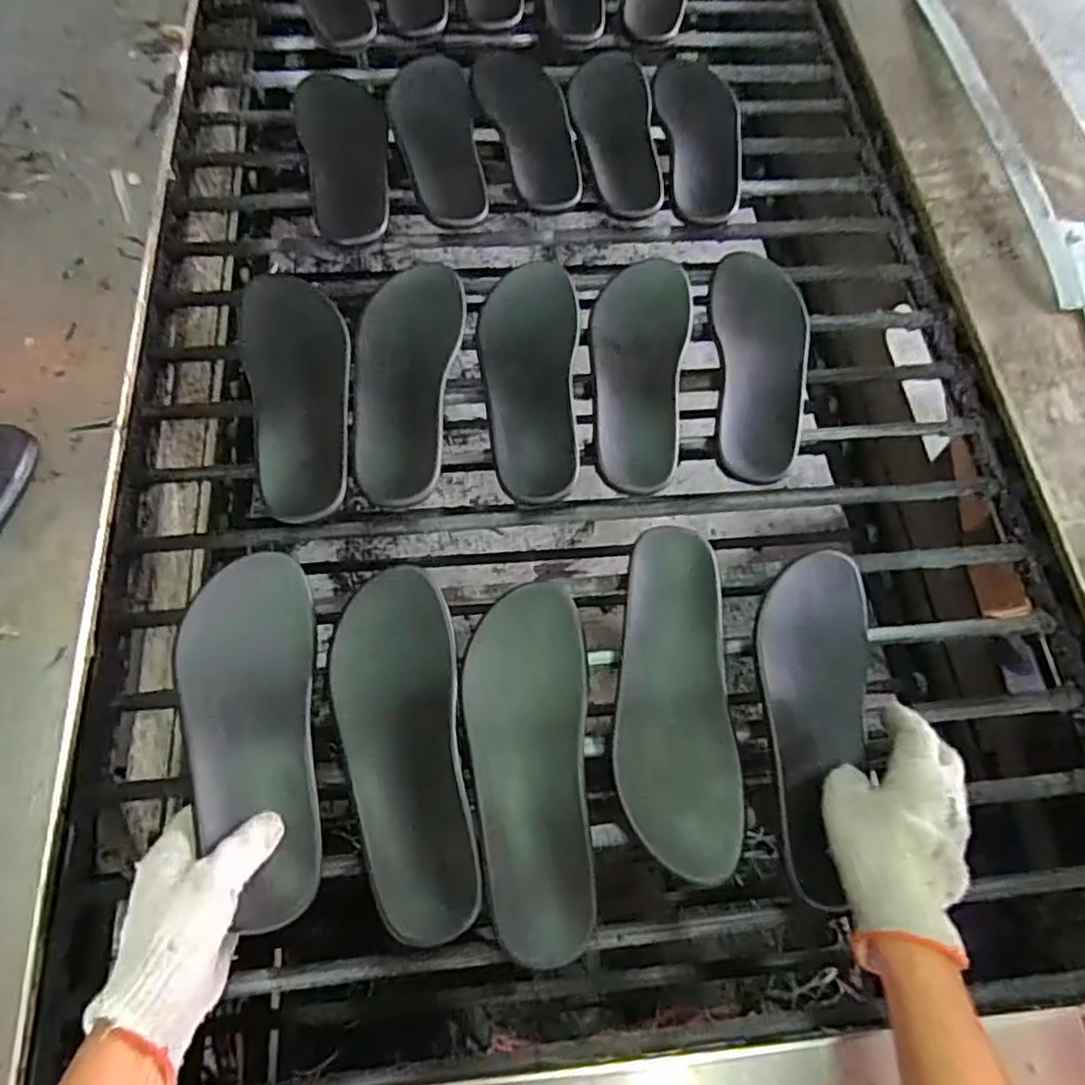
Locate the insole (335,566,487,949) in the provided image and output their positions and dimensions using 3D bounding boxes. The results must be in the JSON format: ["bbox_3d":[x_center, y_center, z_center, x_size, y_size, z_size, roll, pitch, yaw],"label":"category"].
[{"bbox_3d":[-0.103,0.141,0.492,0.088,0.016,0.255,-8,70,-6],"label":"insole"}]

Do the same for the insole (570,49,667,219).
[{"bbox_3d":[0.082,-0.470,0.776,0.091,0.021,0.275,0,70,-3],"label":"insole"}]

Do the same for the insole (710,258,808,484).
[{"bbox_3d":[0.211,-0.167,0.652,0.093,0.019,0.250,5,70,-2],"label":"insole"}]

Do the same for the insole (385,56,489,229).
[{"bbox_3d":[-0.117,-0.446,0.742,0.090,0.020,0.268,-7,70,-6],"label":"insole"}]

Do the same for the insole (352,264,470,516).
[{"bbox_3d":[-0.127,-0.155,0.615,0.089,0.015,0.251,6,70,-1],"label":"insole"}]

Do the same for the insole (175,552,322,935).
[{"bbox_3d":[-0.199,0.129,0.475,0.091,0.023,0.244,-1,63,-30],"label":"insole"}]

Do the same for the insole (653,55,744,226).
[{"bbox_3d":[0.181,-0.463,0.783,0.091,0.026,0.275,1,70,-3],"label":"insole"}]

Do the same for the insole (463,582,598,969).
[{"bbox_3d":[-0.011,0.157,0.503,0.089,0.015,0.258,0,70,-3],"label":"insole"}]

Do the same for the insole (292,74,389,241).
[{"bbox_3d":[-0.210,-0.425,0.731,0.090,0.010,0.255,-14,71,-8],"label":"insole"}]

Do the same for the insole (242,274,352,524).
[{"bbox_3d":[-0.215,-0.133,0.607,0.086,0.018,0.243,-10,71,-7],"label":"insole"}]

